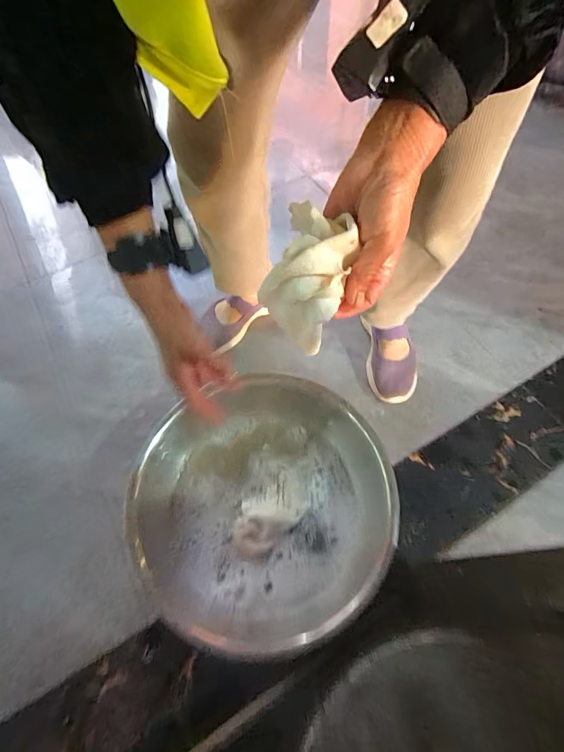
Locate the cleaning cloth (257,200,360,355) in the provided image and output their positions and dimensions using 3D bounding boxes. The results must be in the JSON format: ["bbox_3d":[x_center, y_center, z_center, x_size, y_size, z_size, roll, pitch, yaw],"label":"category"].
[{"bbox_3d":[0.026,-0.073,0.331,0.069,0.123,0.074,25,63,14],"label":"cleaning cloth"}]

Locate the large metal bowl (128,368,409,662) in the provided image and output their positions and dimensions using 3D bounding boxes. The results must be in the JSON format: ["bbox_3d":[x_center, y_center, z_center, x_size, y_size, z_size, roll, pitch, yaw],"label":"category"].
[{"bbox_3d":[-0.033,0.190,0.571,0.379,0.087,0.394,0,60,0],"label":"large metal bowl"}]

